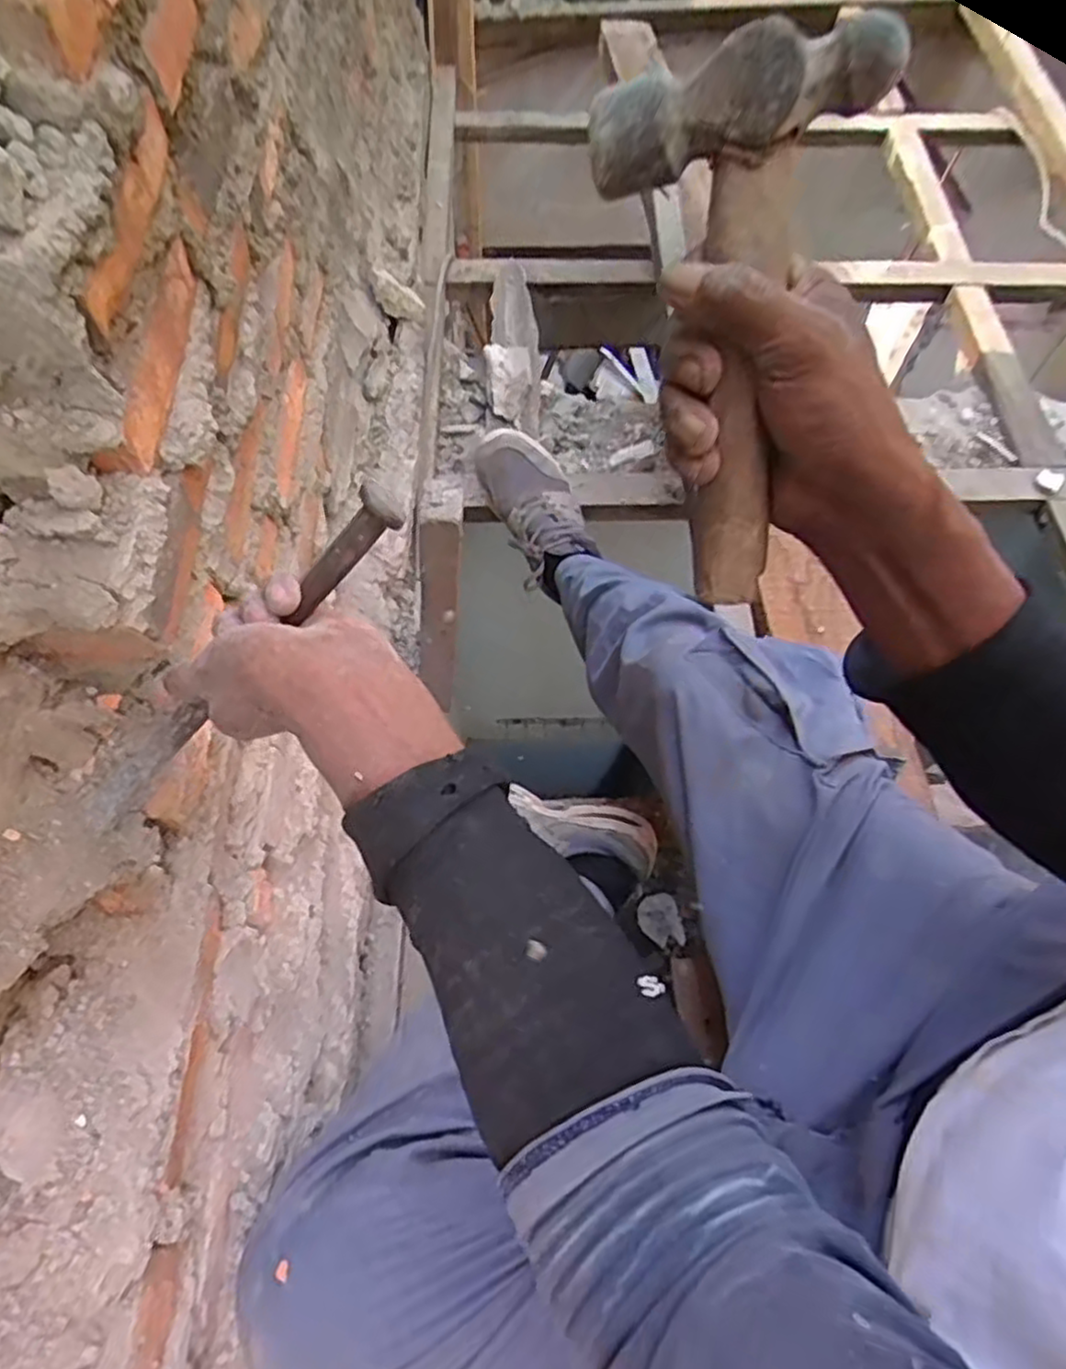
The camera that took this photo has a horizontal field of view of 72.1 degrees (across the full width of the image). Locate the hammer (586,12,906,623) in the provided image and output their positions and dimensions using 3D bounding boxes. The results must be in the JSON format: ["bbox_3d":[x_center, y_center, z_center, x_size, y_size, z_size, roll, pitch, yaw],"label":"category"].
[{"bbox_3d":[0.078,-0.142,0.303,0.096,0.059,0.215,-3,107,-2],"label":"hammer"}]

